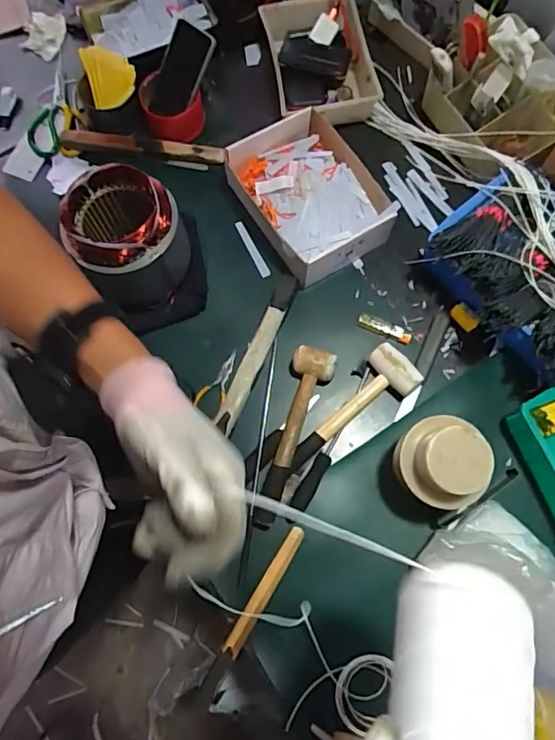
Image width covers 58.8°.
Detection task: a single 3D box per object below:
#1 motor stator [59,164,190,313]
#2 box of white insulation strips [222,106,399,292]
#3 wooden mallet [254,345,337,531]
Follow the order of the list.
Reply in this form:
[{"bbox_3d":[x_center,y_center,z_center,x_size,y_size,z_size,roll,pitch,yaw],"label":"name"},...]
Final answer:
[{"bbox_3d":[-0.210,-0.184,0.700,0.143,0.138,0.142,5,75,3],"label":"motor stator"},{"bbox_3d":[0.048,-0.276,0.787,0.184,0.078,0.242,-31,76,-6],"label":"box of white insulation strips"},{"bbox_3d":[0.017,0.093,0.702,0.058,0.036,0.261,19,76,7],"label":"wooden mallet"}]

